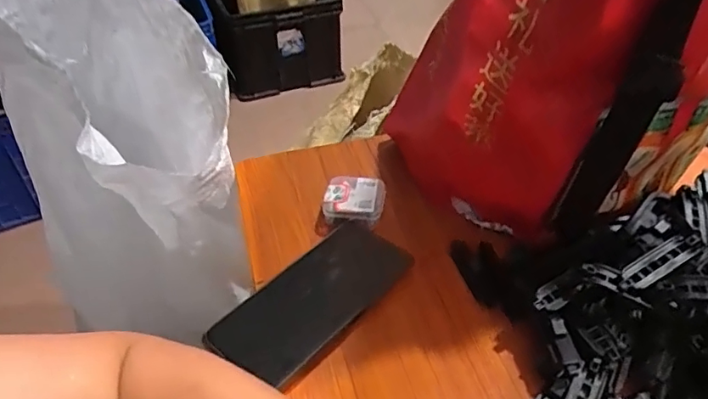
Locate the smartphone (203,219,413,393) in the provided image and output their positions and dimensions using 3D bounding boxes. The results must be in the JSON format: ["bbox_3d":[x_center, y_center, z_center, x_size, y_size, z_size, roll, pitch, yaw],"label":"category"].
[{"bbox_3d":[-0.030,0.077,0.421,0.075,0.012,0.165,29,48,31],"label":"smartphone"}]

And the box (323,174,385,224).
[{"bbox_3d":[0.000,0.000,0.497,0.054,0.018,0.052,6,40,8],"label":"box"}]

